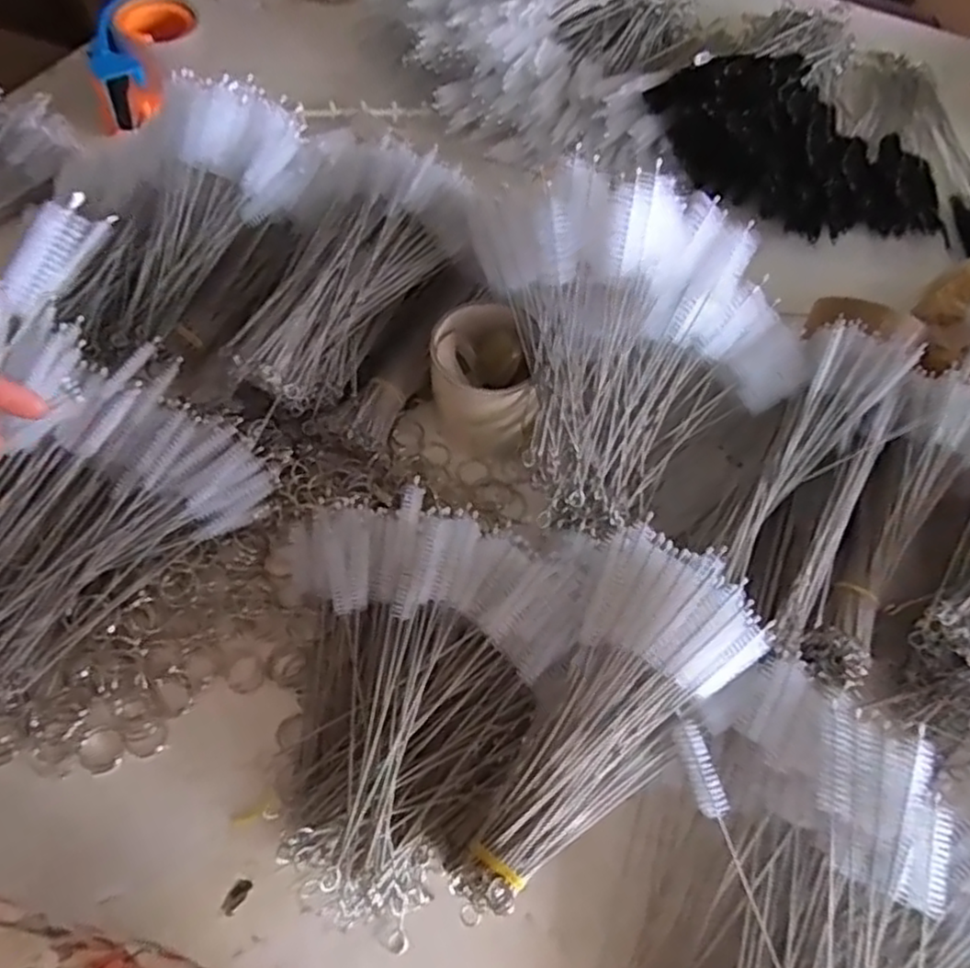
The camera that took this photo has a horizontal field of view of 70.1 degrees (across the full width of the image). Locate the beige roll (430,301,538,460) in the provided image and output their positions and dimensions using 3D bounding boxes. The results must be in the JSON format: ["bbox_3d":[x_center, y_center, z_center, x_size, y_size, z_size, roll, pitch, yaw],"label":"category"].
[{"bbox_3d":[-0.003,-0.073,0.505,0.066,0.082,0.077,-5,61,-4],"label":"beige roll"}]

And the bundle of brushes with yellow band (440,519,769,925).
[{"bbox_3d":[0.064,0.132,0.367,0.096,0.067,0.211,34,88,16],"label":"bundle of brushes with yellow band"}]

